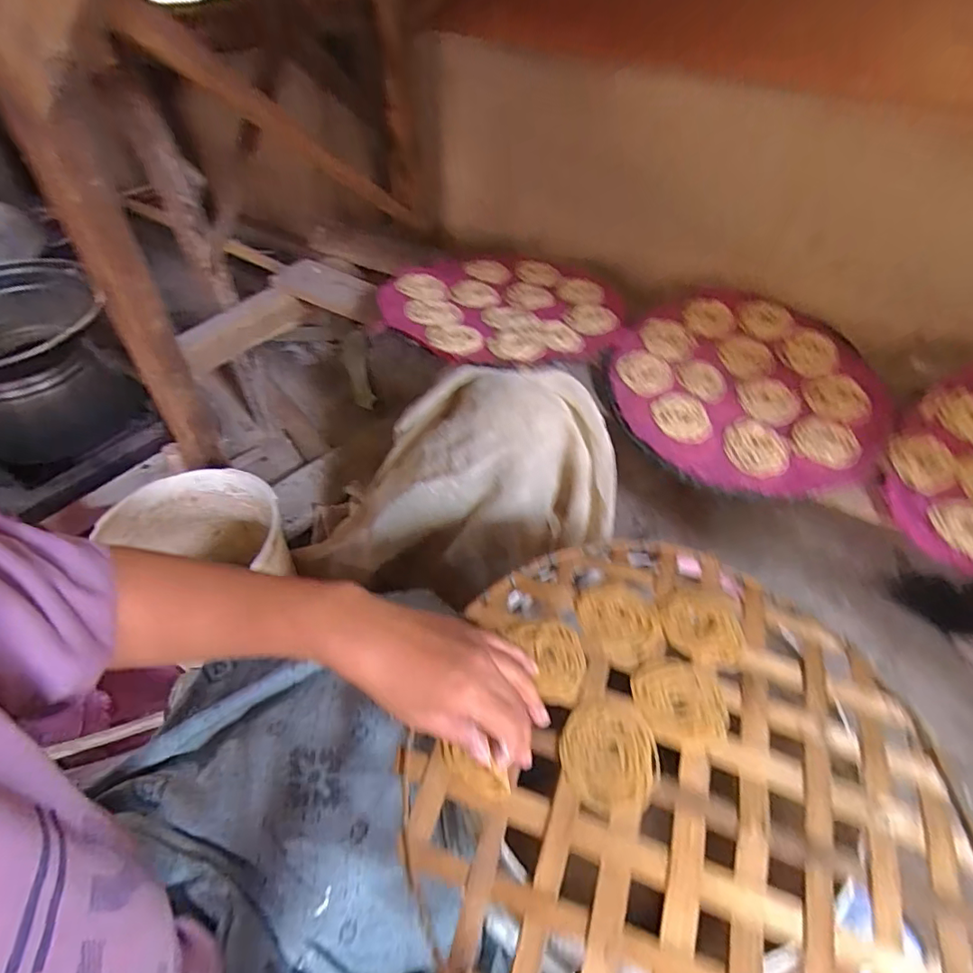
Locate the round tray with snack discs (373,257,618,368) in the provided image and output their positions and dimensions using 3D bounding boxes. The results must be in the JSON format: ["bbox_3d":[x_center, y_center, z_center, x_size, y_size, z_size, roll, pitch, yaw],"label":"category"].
[{"bbox_3d":[0.027,-0.274,0.806,0.342,0.063,0.367,1,48,-1],"label":"round tray with snack discs"}]

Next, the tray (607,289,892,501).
[{"bbox_3d":[0.348,-0.137,0.716,0.330,0.086,0.340,1,48,-1],"label":"tray"}]

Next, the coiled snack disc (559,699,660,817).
[{"bbox_3d":[0.089,0.193,0.382,0.070,0.007,0.073,1,48,-1],"label":"coiled snack disc"}]

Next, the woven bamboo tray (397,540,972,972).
[{"bbox_3d":[0.141,0.207,0.381,0.369,0.024,0.374,33,55,25],"label":"woven bamboo tray"}]

